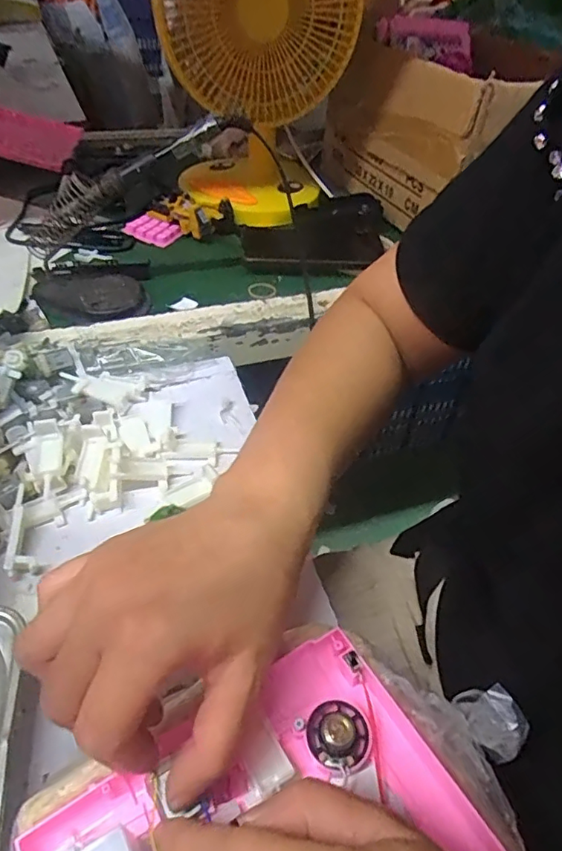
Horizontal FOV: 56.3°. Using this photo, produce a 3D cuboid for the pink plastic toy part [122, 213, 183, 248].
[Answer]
[{"bbox_3d":[-0.155,-0.241,0.641,0.056,0.013,0.050,23,47,15],"label":"pink plastic toy part"}]

